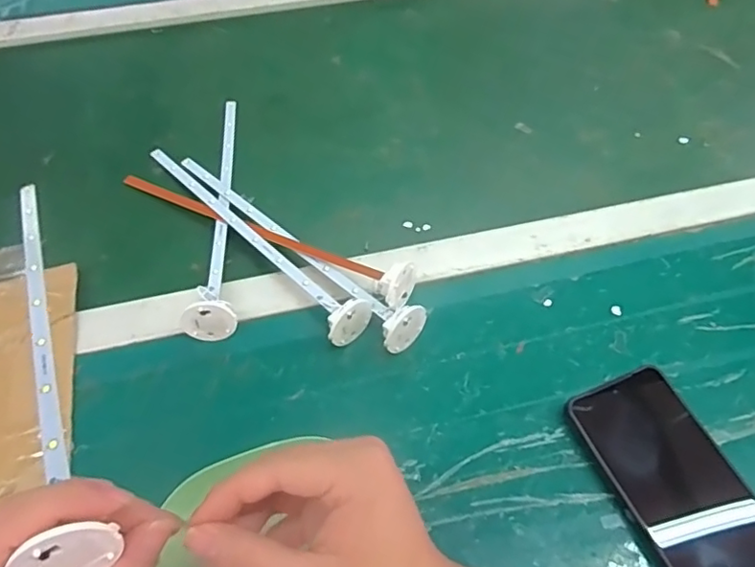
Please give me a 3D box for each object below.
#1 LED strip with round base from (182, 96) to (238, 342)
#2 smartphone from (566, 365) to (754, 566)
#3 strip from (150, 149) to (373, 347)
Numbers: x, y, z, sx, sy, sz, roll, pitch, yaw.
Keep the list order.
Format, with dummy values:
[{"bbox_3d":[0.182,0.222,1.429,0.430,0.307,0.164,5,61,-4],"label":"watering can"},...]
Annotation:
[{"bbox_3d":[-0.134,-0.081,0.503,0.034,0.042,0.288,-4,55,-3],"label":"LED strip with round base"},{"bbox_3d":[0.193,0.133,0.363,0.077,0.013,0.163,-20,57,-13],"label":"smartphone"},{"bbox_3d":[-0.117,-0.049,0.479,0.284,0.038,0.035,39,63,24],"label":"strip"}]

